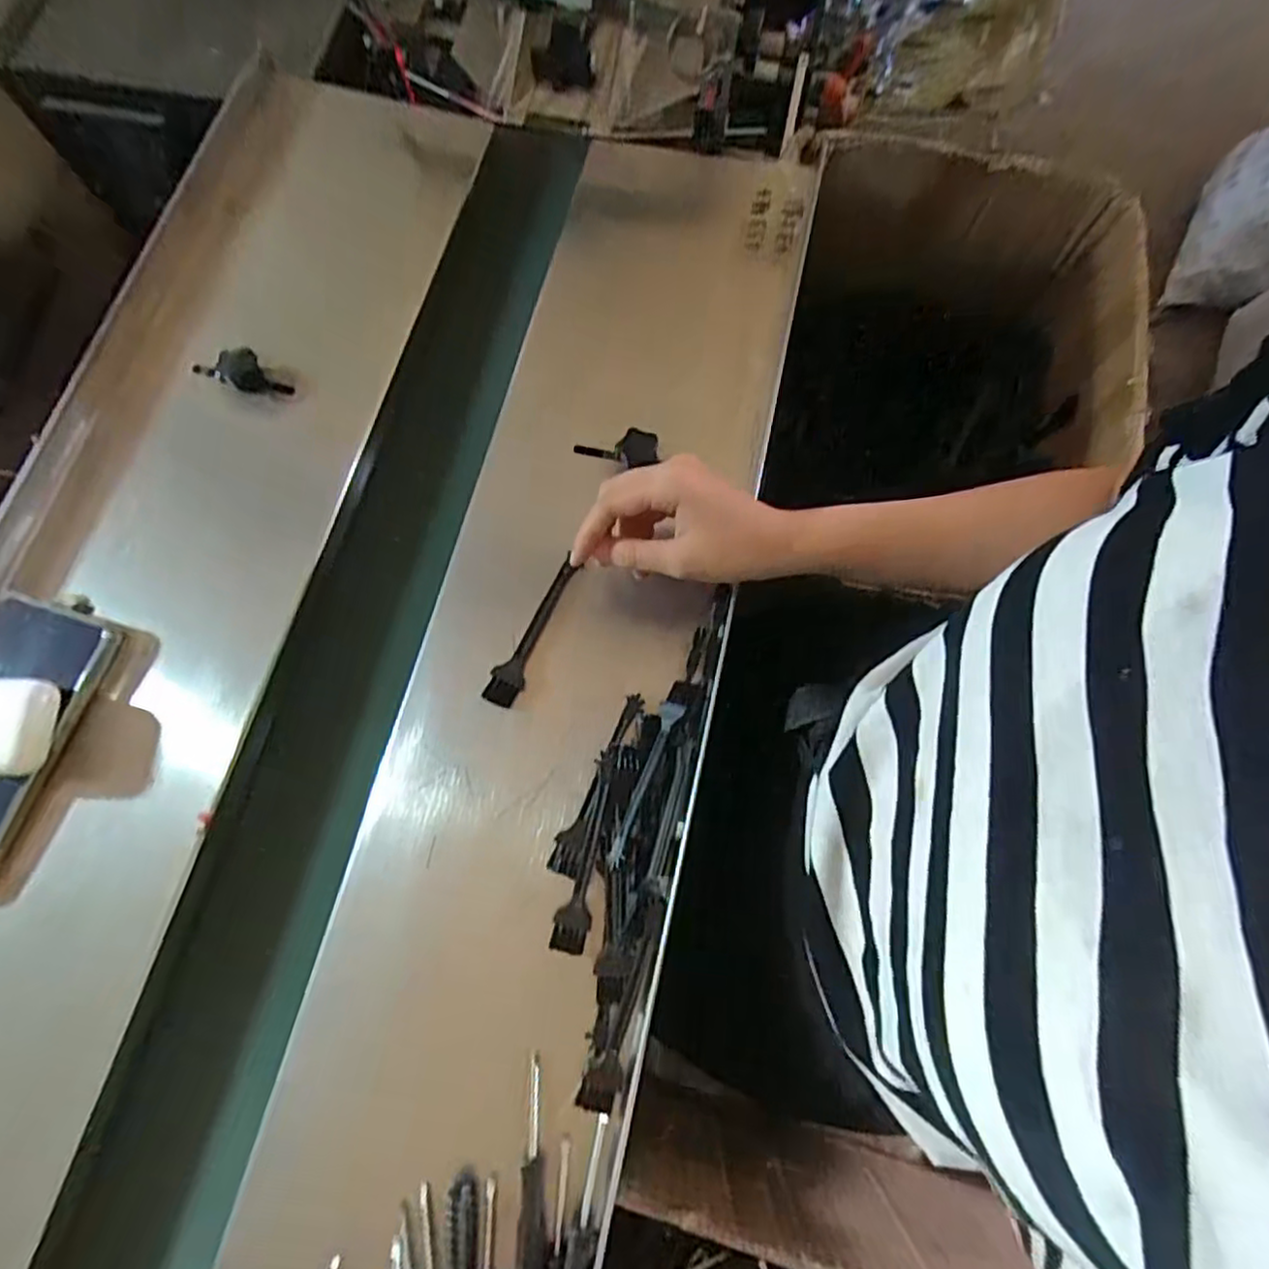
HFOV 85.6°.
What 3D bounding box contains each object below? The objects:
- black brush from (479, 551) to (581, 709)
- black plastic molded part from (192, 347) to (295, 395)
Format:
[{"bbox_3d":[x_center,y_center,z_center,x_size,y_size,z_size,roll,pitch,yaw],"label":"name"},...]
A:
[{"bbox_3d":[-0.061,-0.002,0.413,0.018,0.011,0.096,28,87,8],"label":"black brush"},{"bbox_3d":[-0.264,-0.177,0.465,0.052,0.028,0.023,4,73,2],"label":"black plastic molded part"}]

